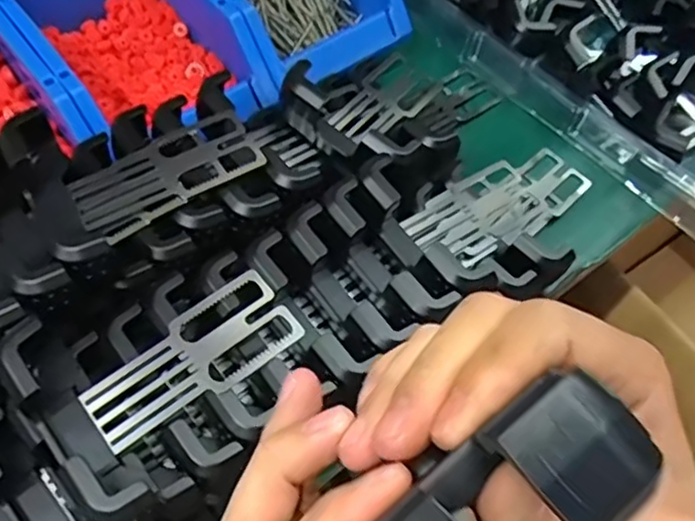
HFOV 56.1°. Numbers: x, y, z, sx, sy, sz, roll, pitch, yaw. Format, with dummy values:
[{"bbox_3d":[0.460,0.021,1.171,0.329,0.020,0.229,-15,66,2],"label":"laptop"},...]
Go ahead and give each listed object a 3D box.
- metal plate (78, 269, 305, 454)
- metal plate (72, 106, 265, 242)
[{"bbox_3d":[-0.071,0.045,0.298,0.097,0.004,0.042,-36,72,-17],"label":"metal plate"},{"bbox_3d":[-0.094,-0.045,0.343,0.096,0.005,0.041,-31,72,-17],"label":"metal plate"}]

